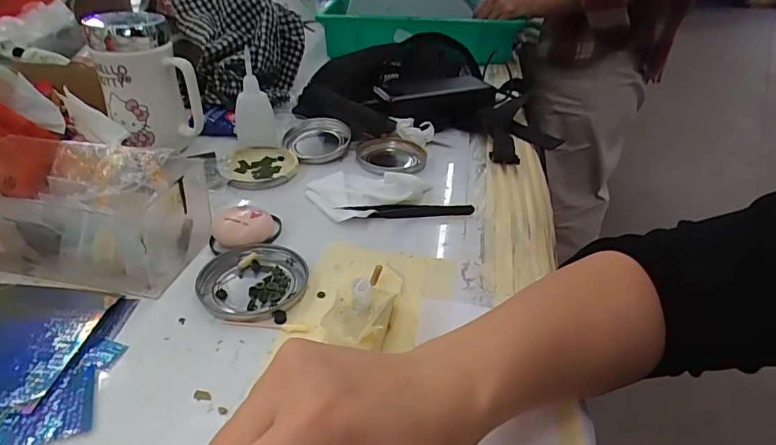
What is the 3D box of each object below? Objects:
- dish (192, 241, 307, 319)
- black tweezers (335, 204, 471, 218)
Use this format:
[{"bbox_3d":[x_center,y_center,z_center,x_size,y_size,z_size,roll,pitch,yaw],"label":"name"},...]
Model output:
[{"bbox_3d":[-0.102,0.043,0.362,0.079,0.010,0.075,2,33,-1],"label":"dish"},{"bbox_3d":[0.019,-0.012,0.453,0.123,0.010,0.017,-1,34,-7],"label":"black tweezers"}]

